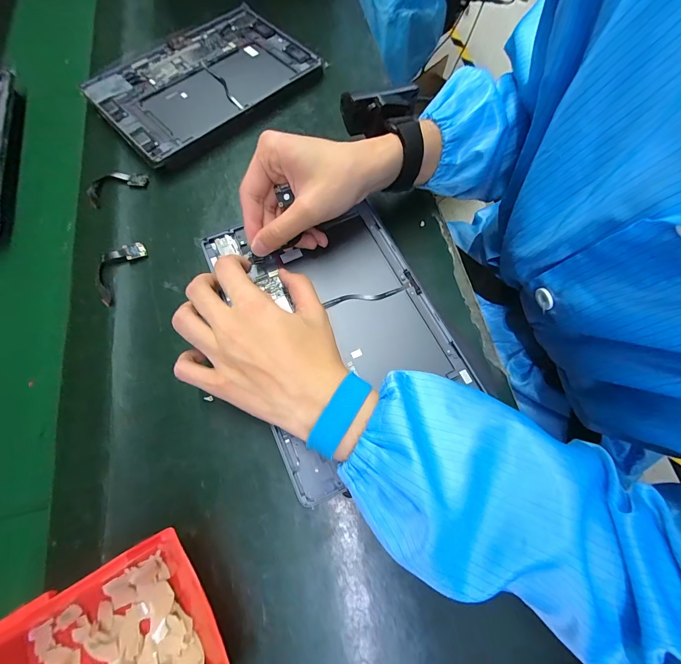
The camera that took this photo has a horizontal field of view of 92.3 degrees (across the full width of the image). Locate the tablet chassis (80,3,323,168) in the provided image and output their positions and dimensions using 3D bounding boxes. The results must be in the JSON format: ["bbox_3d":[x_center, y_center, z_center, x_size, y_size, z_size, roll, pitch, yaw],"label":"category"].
[{"bbox_3d":[-0.174,-0.327,0.423,0.261,0.019,0.176,-41,76,-14],"label":"tablet chassis"}]

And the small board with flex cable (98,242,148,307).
[{"bbox_3d":[-0.229,-0.065,0.334,0.032,0.004,0.074,25,67,-12],"label":"small board with flex cable"}]

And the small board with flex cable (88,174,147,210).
[{"bbox_3d":[-0.255,-0.168,0.371,0.068,0.011,0.028,-34,72,-9],"label":"small board with flex cable"}]

